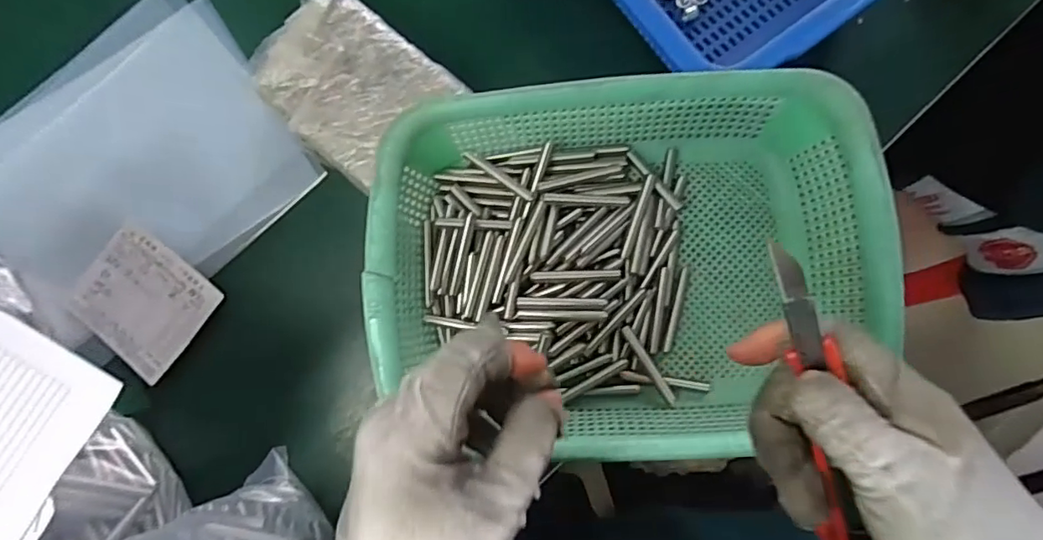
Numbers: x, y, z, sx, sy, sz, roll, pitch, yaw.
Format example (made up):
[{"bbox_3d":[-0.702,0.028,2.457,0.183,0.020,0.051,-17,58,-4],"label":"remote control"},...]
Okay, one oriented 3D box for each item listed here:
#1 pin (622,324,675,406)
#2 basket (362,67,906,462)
[{"bbox_3d":[0.085,0.062,0.365,0.007,0.008,0.057,-32,83,1],"label":"pin"},{"bbox_3d":[0.057,-0.001,0.345,0.290,0.075,0.211,-4,85,4],"label":"basket"}]

